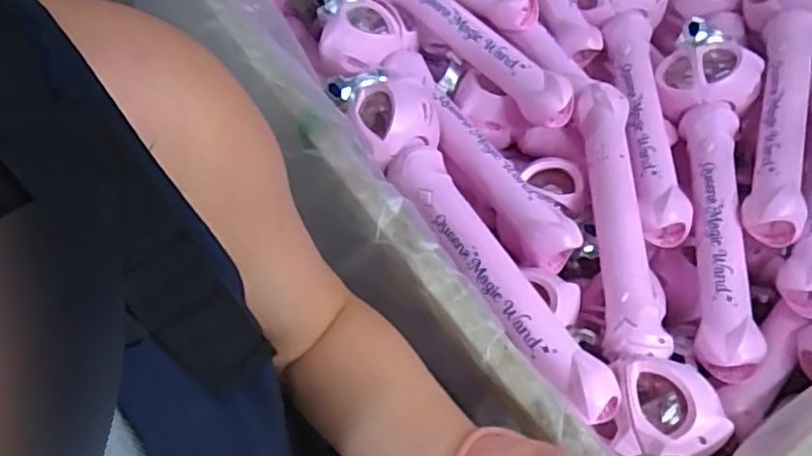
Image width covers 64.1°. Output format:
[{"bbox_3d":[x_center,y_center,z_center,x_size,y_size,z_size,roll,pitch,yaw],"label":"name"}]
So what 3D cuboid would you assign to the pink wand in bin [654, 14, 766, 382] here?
[{"bbox_3d":[0.271,-0.038,0.584,0.088,0.062,0.336,12,59,6],"label":"pink wand in bin"}]

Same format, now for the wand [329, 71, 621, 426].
[{"bbox_3d":[0.043,-0.006,0.519,0.072,0.050,0.357,-24,61,-16],"label":"wand"}]

